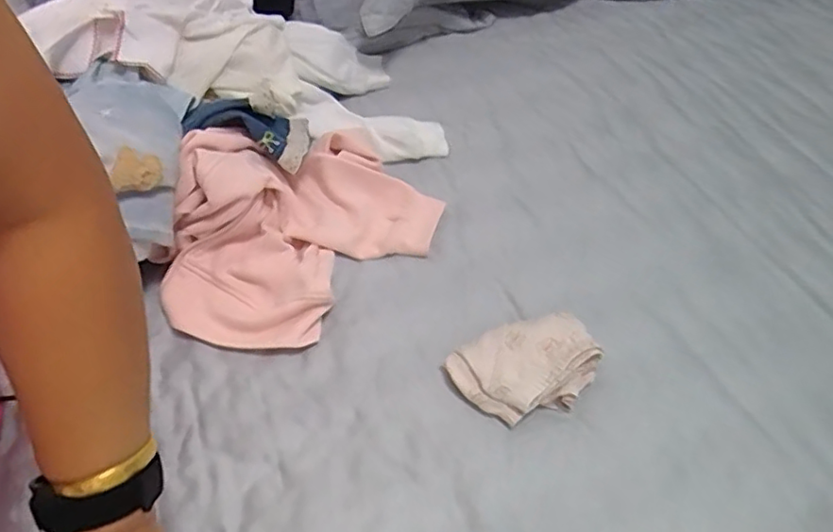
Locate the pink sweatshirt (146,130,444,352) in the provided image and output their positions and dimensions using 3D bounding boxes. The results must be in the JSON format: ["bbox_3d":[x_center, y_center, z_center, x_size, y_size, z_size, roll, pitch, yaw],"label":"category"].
[{"bbox_3d":[-0.124,-0.051,0.661,0.313,0.114,0.236,-15,52,-13],"label":"pink sweatshirt"}]

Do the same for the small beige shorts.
[{"bbox_3d":[0.108,0.098,0.584,0.134,0.034,0.098,-24,55,-20],"label":"small beige shorts"}]

